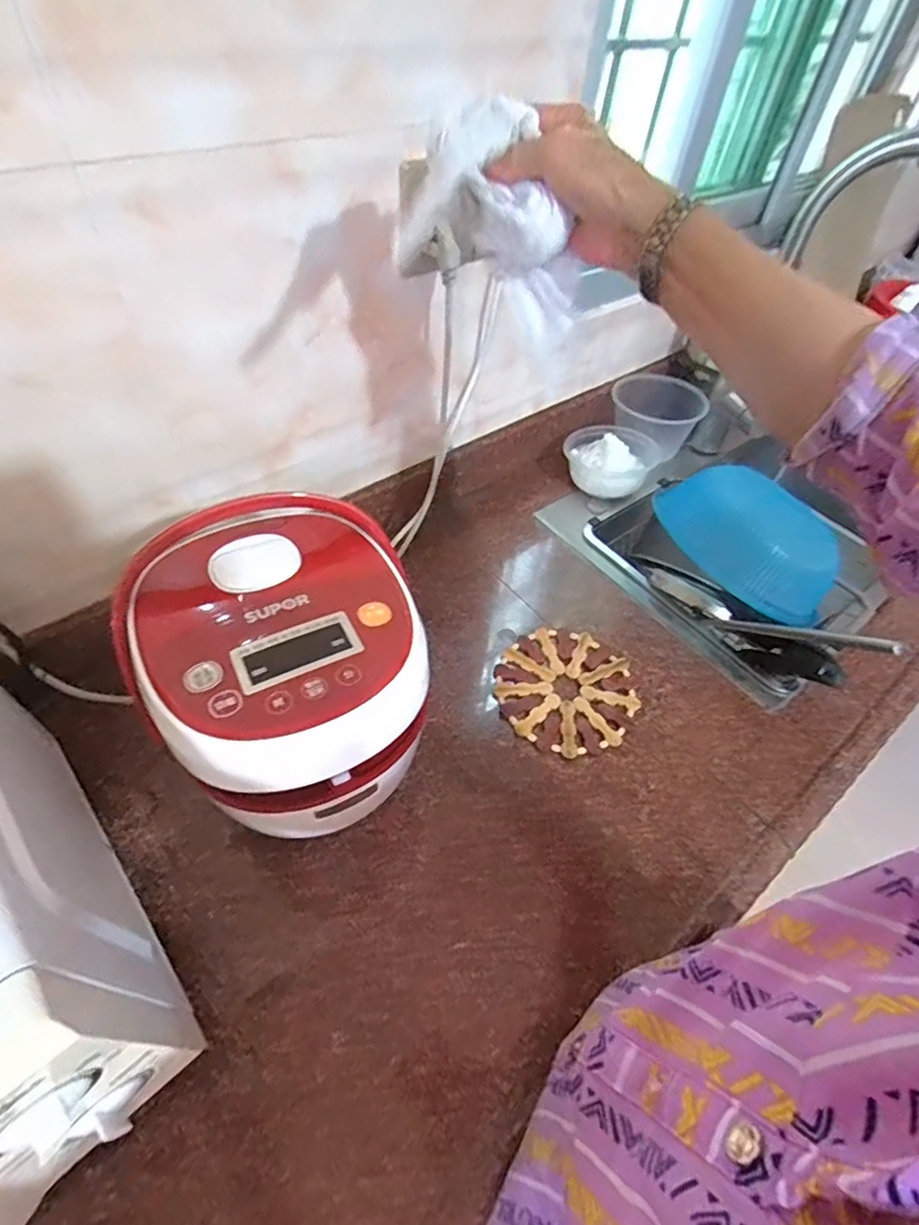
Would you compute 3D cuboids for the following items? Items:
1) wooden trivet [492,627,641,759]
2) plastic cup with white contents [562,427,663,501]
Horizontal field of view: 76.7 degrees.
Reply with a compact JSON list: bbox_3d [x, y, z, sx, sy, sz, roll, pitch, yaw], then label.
[{"bbox_3d":[0.121,0.084,0.658,0.153,0.009,0.155,3,51,-3],"label":"wooden trivet"},{"bbox_3d":[0.225,-0.229,0.882,0.137,0.065,0.109,26,54,15],"label":"plastic cup with white contents"}]

